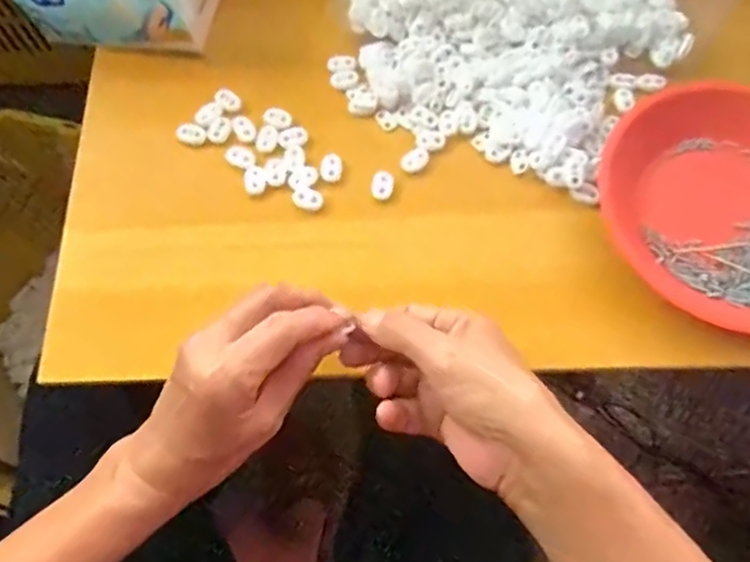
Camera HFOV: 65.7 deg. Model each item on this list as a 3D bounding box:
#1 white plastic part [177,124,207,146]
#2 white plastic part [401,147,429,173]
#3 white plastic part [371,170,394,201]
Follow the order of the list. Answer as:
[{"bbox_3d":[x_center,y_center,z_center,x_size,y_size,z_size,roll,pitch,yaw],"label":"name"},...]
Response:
[{"bbox_3d":[-0.142,-0.113,0.448,0.021,0.004,0.017,12,69,3],"label":"white plastic part"},{"bbox_3d":[0.031,-0.093,0.444,0.024,0.004,0.016,-37,75,-14],"label":"white plastic part"},{"bbox_3d":[0.006,-0.072,0.437,0.016,0.007,0.024,6,69,1],"label":"white plastic part"}]

